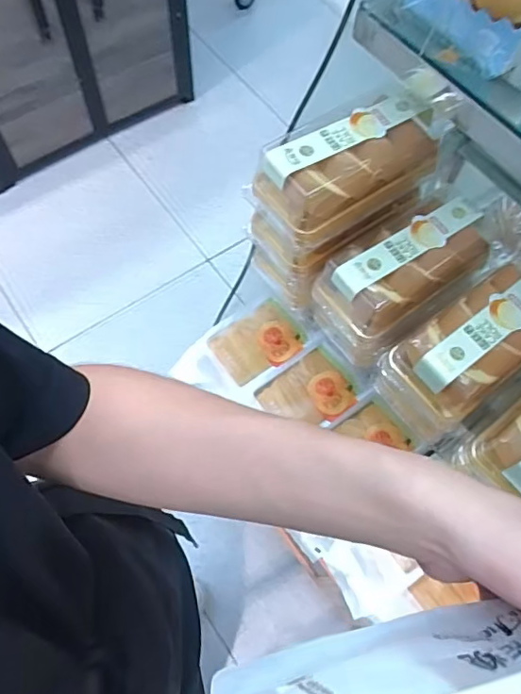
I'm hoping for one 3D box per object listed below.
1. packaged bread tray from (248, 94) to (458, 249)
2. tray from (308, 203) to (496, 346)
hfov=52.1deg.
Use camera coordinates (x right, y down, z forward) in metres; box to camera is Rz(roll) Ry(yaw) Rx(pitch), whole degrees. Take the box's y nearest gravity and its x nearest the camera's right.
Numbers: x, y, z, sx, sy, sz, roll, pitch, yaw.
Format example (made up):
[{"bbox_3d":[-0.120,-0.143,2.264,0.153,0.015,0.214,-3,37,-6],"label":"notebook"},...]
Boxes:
[{"bbox_3d":[0.108,-0.203,0.582,0.224,0.073,0.094,-29,70,-15],"label":"packaged bread tray"},{"bbox_3d":[0.174,-0.090,0.614,0.205,0.071,0.092,-30,70,-16],"label":"tray"}]

